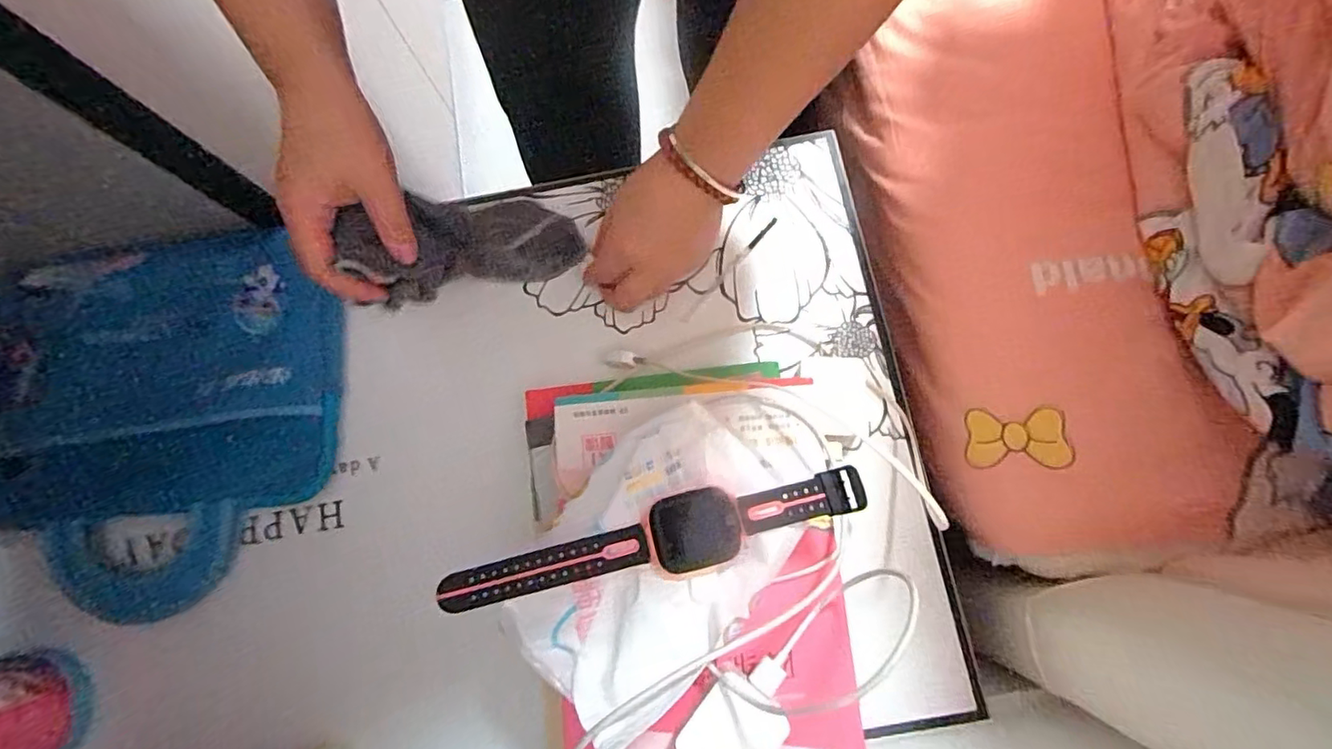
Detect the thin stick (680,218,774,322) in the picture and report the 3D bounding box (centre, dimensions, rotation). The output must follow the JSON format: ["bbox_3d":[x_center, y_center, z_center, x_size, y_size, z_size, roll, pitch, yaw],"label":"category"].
[{"bbox_3d":[0.050,-0.083,0.456,0.006,0.005,0.111,41,83,11],"label":"thin stick"}]

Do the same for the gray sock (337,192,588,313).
[{"bbox_3d":[-0.143,-0.088,0.413,0.176,0.051,0.052,-20,77,-45],"label":"gray sock"}]

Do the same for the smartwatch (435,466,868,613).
[{"bbox_3d":[-0.005,0.089,0.302,0.222,0.014,0.039,-17,77,0],"label":"smartwatch"}]

